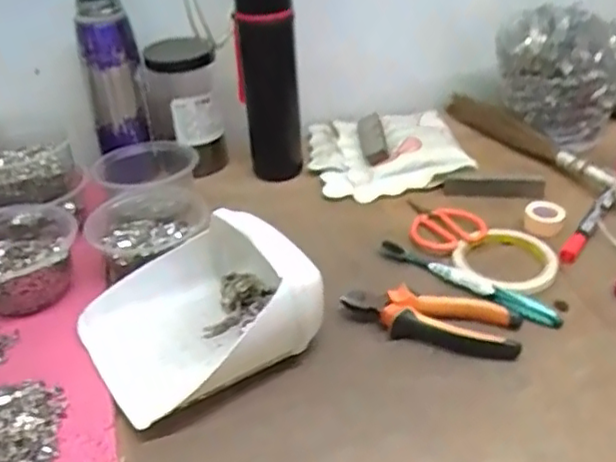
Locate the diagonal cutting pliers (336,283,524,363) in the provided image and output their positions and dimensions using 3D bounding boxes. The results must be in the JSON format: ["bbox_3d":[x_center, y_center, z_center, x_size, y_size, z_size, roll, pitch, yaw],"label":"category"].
[{"bbox_3d":[0.105,0.075,0.558,0.147,0.019,0.052,4,33,12],"label":"diagonal cutting pliers"}]

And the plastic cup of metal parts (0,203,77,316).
[{"bbox_3d":[-0.276,0.022,0.612,0.108,0.048,0.123,-13,34,-14],"label":"plastic cup of metal parts"}]

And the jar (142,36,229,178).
[{"bbox_3d":[-0.146,-0.145,0.772,0.087,0.142,0.071,-9,33,-7],"label":"jar"}]

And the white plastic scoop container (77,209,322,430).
[{"bbox_3d":[-0.092,0.057,0.537,0.175,0.081,0.152,-21,41,-24],"label":"white plastic scoop container"}]

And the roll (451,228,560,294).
[{"bbox_3d":[0.199,0.027,0.639,0.100,0.018,0.100,-3,33,2],"label":"roll"}]

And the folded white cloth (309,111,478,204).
[{"bbox_3d":[0.097,-0.114,0.828,0.183,0.029,0.184,-5,39,-5],"label":"folded white cloth"}]

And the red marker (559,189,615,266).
[{"bbox_3d":[0.285,-0.006,0.664,0.017,0.014,0.124,21,40,34],"label":"red marker"}]

